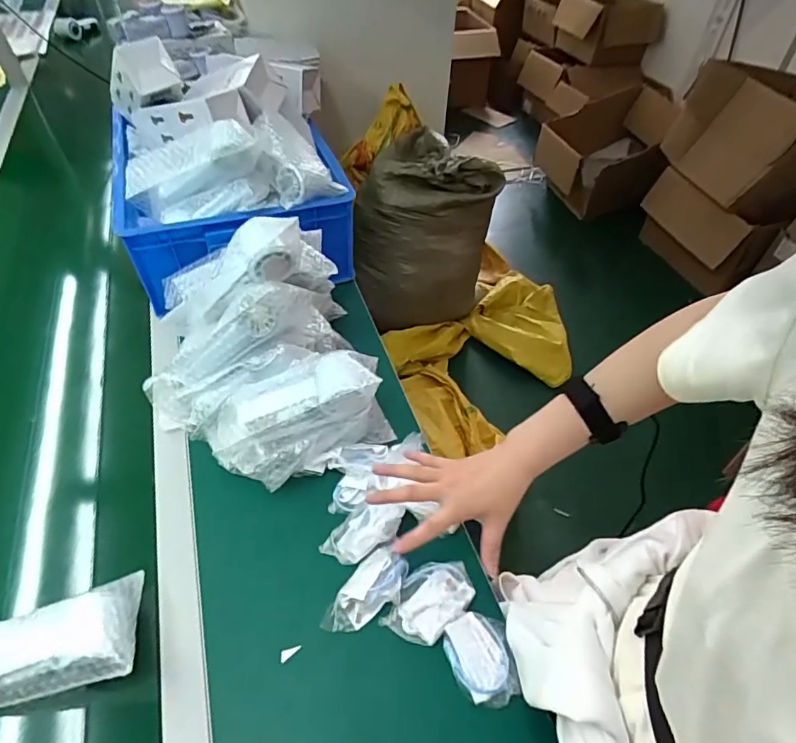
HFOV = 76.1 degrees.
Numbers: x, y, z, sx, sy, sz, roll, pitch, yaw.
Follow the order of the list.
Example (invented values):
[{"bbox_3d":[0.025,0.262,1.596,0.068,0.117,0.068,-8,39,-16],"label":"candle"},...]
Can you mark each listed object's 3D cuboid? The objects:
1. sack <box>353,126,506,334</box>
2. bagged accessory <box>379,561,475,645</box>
[{"bbox_3d":[0.055,-0.440,1.724,0.390,0.512,0.465,30,54,22],"label":"sack"},{"bbox_3d":[0.035,0.239,0.535,0.099,0.017,0.062,-33,57,-28],"label":"bagged accessory"}]

